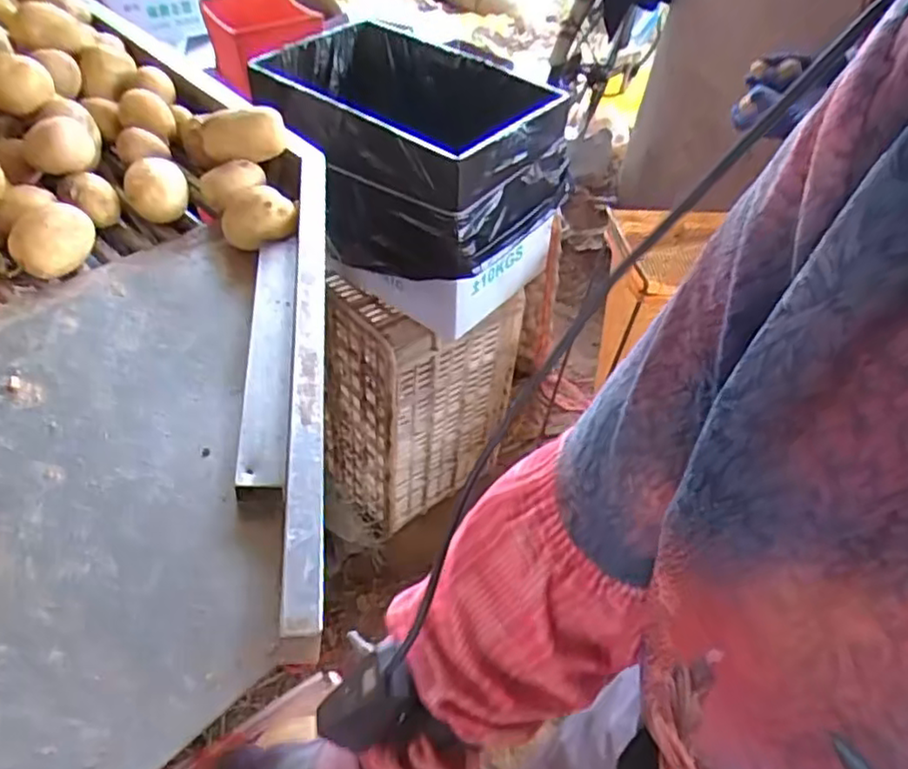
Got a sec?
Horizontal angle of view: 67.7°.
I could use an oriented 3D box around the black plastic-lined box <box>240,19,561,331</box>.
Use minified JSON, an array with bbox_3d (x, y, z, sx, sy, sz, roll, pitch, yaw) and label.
[{"bbox_3d":[-0.048,-0.295,0.923,0.355,0.291,0.276,29,47,20],"label":"black plastic-lined box"}]

